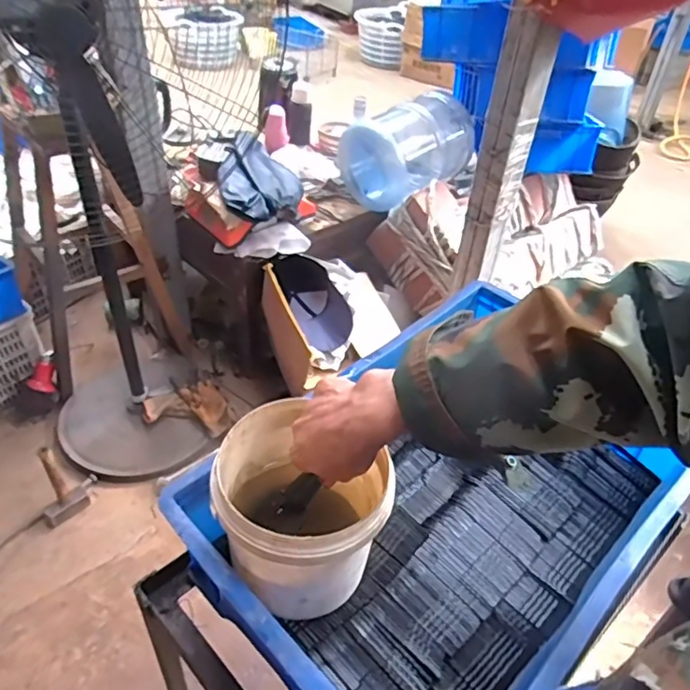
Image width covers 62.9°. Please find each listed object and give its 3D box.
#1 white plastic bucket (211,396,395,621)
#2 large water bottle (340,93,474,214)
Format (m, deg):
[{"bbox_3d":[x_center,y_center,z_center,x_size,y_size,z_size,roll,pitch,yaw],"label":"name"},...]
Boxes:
[{"bbox_3d":[-0.044,0.163,0.534,0.159,0.143,0.144,22,42,18],"label":"white plastic bucket"},{"bbox_3d":[0.193,-0.634,1.806,0.438,0.287,0.250,-27,47,-34],"label":"large water bottle"}]

